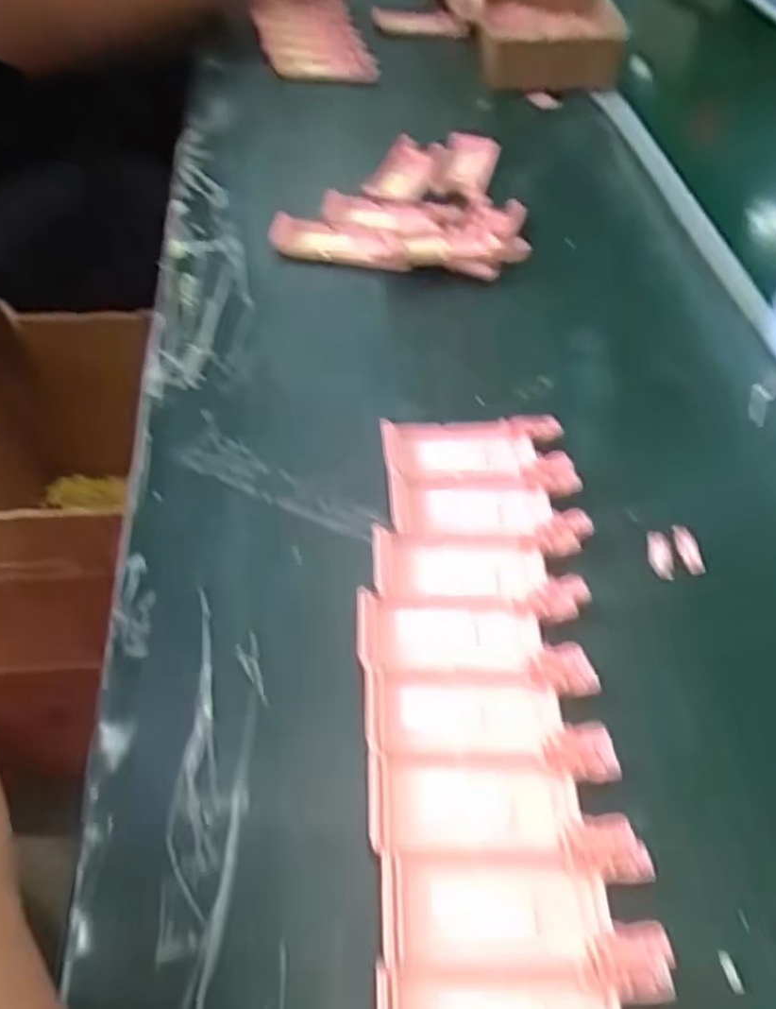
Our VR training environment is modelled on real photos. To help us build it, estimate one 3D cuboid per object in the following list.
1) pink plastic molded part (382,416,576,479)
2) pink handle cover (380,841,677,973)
[{"bbox_3d":[0.051,-0.034,0.429,0.106,0.010,0.045,-1,51,-5],"label":"pink plastic molded part"},{"bbox_3d":[0.050,0.152,0.279,0.104,0.009,0.039,1,51,-4],"label":"pink handle cover"}]

